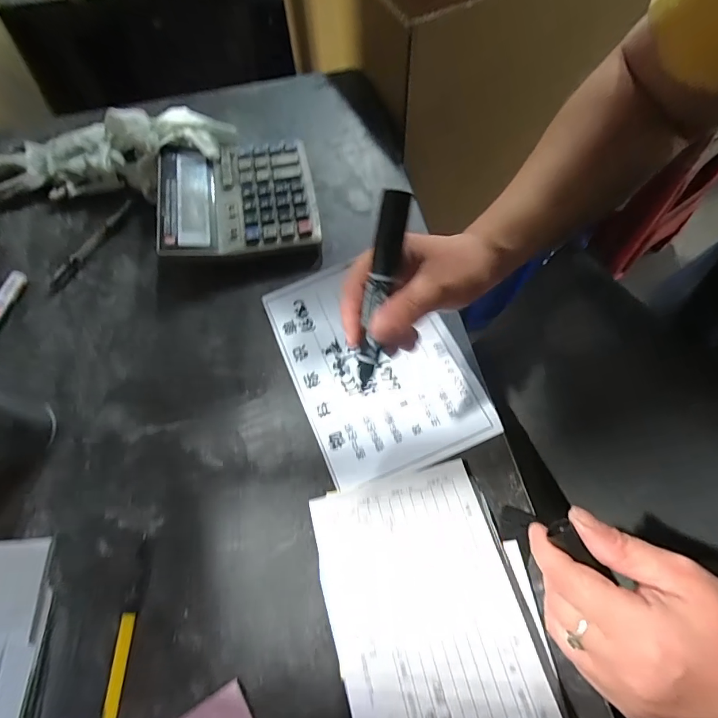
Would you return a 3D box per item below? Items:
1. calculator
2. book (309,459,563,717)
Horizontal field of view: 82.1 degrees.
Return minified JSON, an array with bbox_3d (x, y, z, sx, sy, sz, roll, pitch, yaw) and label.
[{"bbox_3d":[-0.130,-0.175,0.444,0.158,0.034,0.151,-11,65,-2],"label":"calculator"},{"bbox_3d":[0.047,0.181,0.284,0.129,0.031,0.200,-14,66,-4],"label":"book"}]

